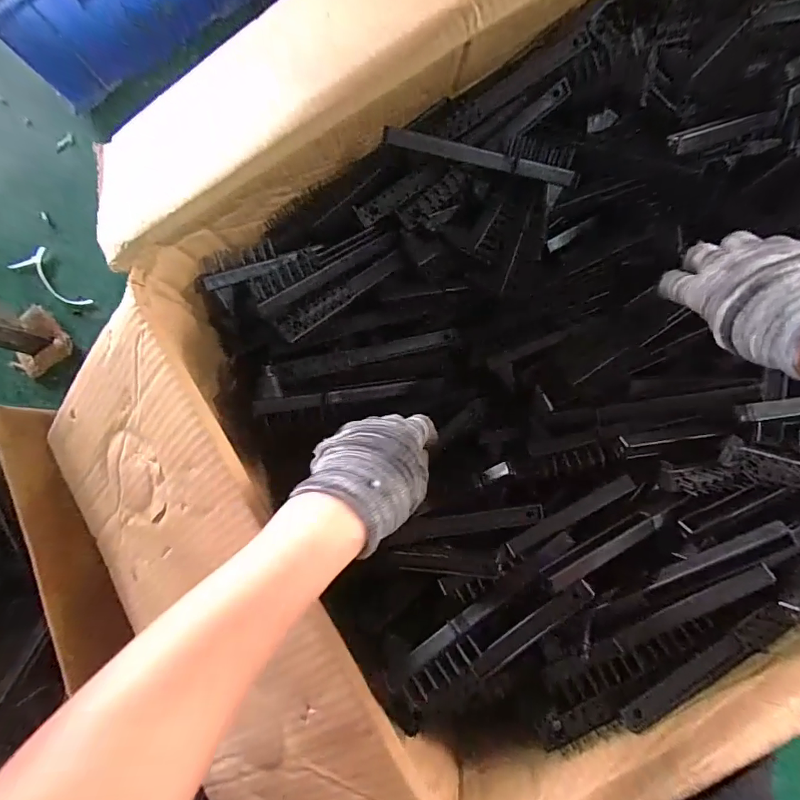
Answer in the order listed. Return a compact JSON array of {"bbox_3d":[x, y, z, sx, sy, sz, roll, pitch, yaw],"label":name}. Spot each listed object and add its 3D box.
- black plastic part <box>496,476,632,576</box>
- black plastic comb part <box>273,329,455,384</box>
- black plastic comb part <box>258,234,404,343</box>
[{"bbox_3d":[0.137,0.100,0.376,0.133,0.014,0.017,-31,82,1],"label":"black plastic part"},{"bbox_3d":[-0.030,-0.045,0.435,0.182,0.017,0.017,-14,82,-18],"label":"black plastic comb part"},{"bbox_3d":[-0.054,-0.107,0.413,0.144,0.017,0.037,-38,81,-21],"label":"black plastic comb part"}]

